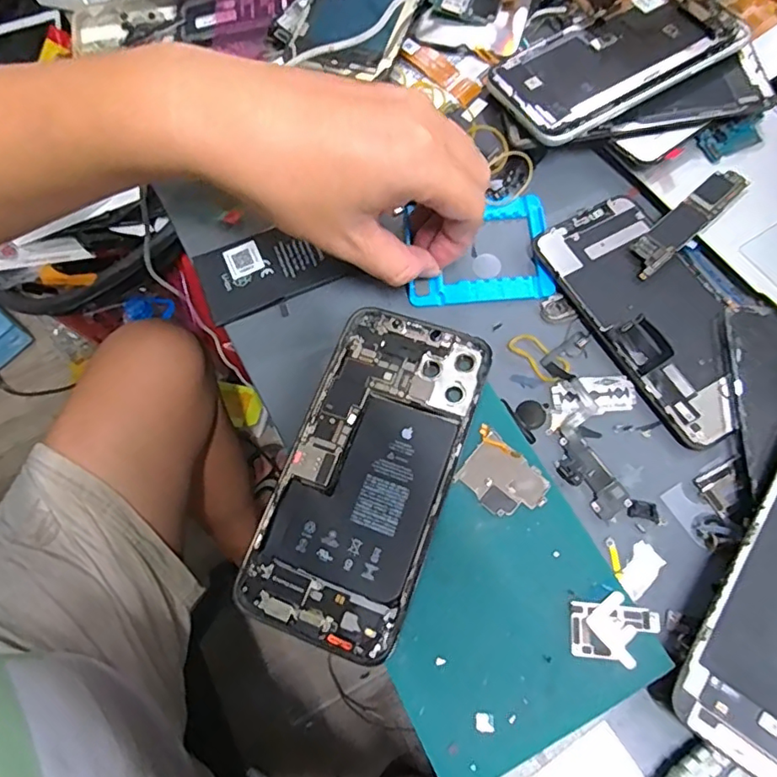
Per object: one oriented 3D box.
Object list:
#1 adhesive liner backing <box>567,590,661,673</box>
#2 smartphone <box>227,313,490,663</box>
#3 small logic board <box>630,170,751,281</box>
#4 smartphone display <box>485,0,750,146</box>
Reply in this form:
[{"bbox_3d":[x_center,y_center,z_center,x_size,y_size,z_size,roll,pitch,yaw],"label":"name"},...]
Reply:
[{"bbox_3d":[0.096,0.102,0.235,0.036,0.005,0.027,10,69,8],"label":"adhesive liner backing"},{"bbox_3d":[-0.009,0.038,0.264,0.076,0.006,0.159,20,71,9],"label":"smartphone"},{"bbox_3d":[0.169,-0.096,0.314,0.085,0.004,0.020,-40,74,-8],"label":"small logic board"},{"bbox_3d":[0.137,-0.203,0.341,0.143,0.007,0.072,-29,68,-4],"label":"smartphone display"}]

